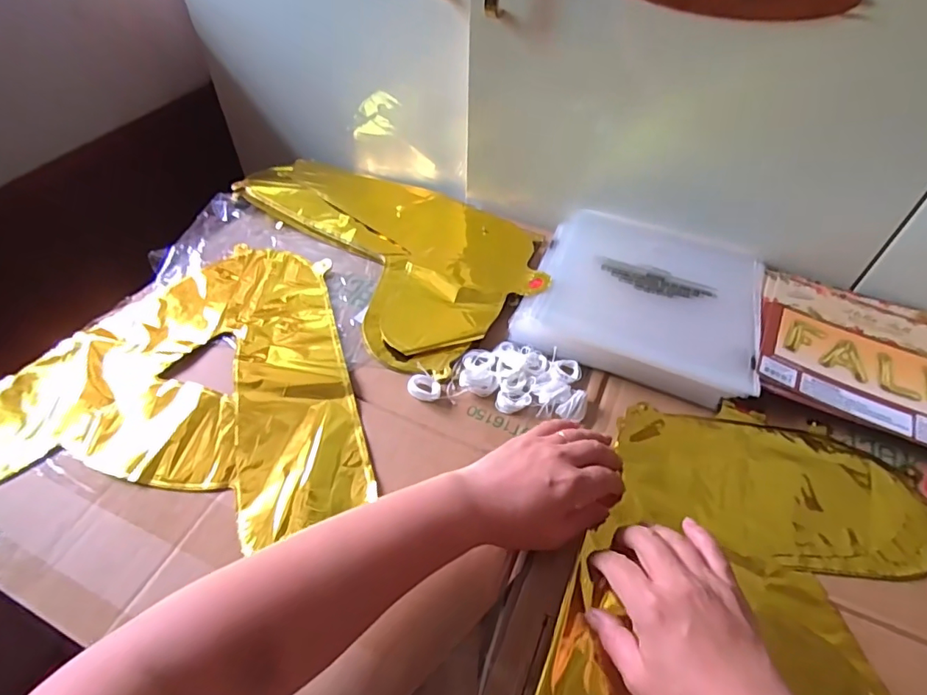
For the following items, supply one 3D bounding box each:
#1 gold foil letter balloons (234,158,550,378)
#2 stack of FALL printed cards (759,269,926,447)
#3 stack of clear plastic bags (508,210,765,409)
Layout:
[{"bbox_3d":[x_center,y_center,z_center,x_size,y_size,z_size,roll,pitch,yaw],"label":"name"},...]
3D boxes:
[{"bbox_3d":[-0.096,-0.142,0.632,0.238,0.028,0.408,-37,61,-26],"label":"gold foil letter balloons"},{"bbox_3d":[0.385,0.005,0.501,0.193,0.020,0.176,22,55,16],"label":"stack of FALL printed cards"},{"bbox_3d":[0.190,-0.060,0.549,0.223,0.030,0.227,18,54,13],"label":"stack of clear plastic bags"}]

